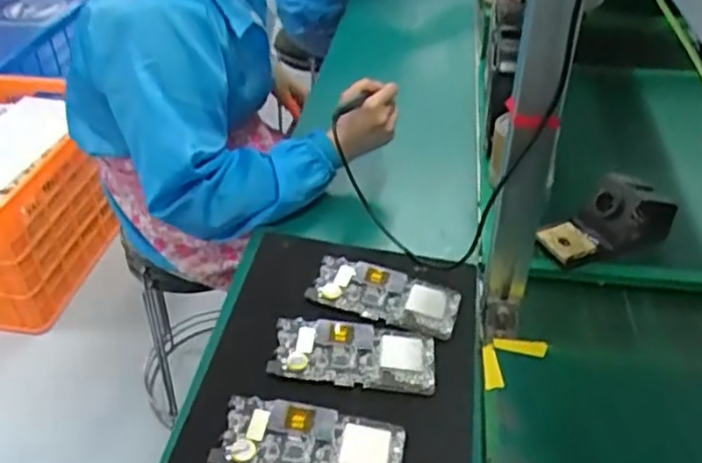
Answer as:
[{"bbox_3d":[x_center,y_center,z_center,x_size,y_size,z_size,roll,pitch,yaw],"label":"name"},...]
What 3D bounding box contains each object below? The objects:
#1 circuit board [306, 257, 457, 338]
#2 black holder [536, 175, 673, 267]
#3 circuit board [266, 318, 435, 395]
[{"bbox_3d":[0.037,0.066,0.713,0.153,0.020,0.077,13,41,17],"label":"circuit board"},{"bbox_3d":[0.307,-0.015,0.804,0.154,0.098,0.070,-8,39,-8],"label":"black holder"},{"bbox_3d":[0.003,0.121,0.655,0.156,0.020,0.074,3,39,5],"label":"circuit board"}]

